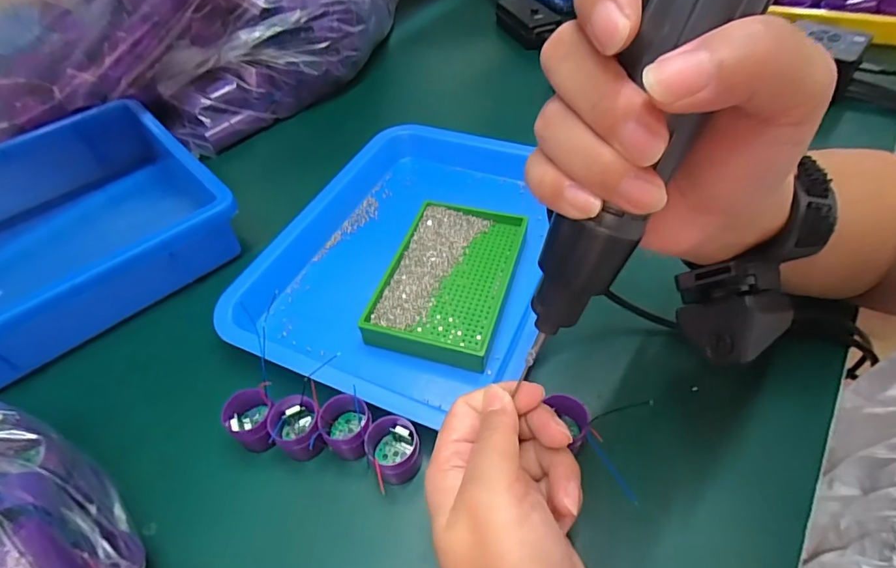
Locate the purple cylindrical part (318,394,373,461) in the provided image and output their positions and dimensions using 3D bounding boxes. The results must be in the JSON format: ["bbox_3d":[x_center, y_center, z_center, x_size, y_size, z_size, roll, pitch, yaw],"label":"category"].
[{"bbox_3d":[-0.060,0.088,0.294,0.032,0.028,0.029,13,51,15],"label":"purple cylindrical part"}]

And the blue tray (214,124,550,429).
[{"bbox_3d":[-0.027,-0.030,0.394,0.216,0.033,0.281,16,52,17],"label":"blue tray"}]

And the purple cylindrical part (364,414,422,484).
[{"bbox_3d":[-0.031,0.097,0.283,0.028,0.028,0.030,-2,49,2],"label":"purple cylindrical part"}]

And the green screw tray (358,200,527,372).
[{"bbox_3d":[0.001,-0.004,0.368,0.090,0.027,0.137,12,51,14],"label":"green screw tray"}]

